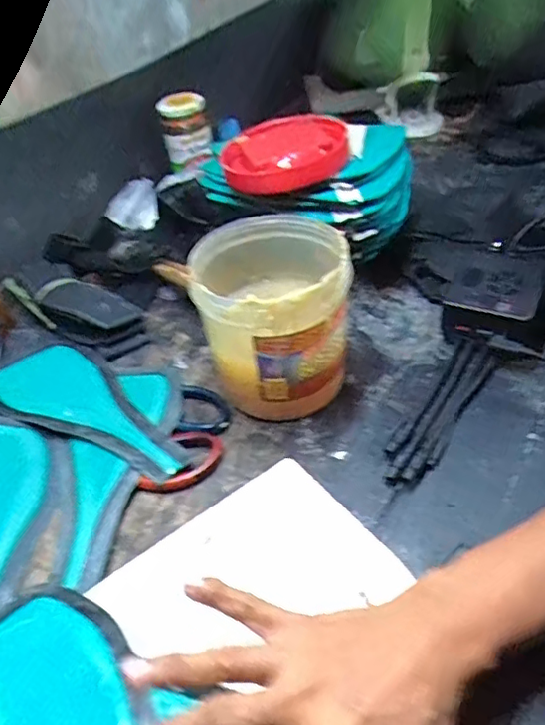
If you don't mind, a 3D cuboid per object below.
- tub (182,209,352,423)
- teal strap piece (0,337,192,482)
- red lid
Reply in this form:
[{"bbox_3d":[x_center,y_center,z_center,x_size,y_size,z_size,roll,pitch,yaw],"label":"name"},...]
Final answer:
[{"bbox_3d":[0.001,-0.035,0.480,0.114,0.133,0.119,-3,43,3],"label":"tub"},{"bbox_3d":[-0.163,0.034,0.499,0.226,0.004,0.096,28,52,31],"label":"teal strap piece"},{"bbox_3d":[0.012,-0.193,0.542,0.116,0.035,0.084,-7,43,-2],"label":"red lid"}]

